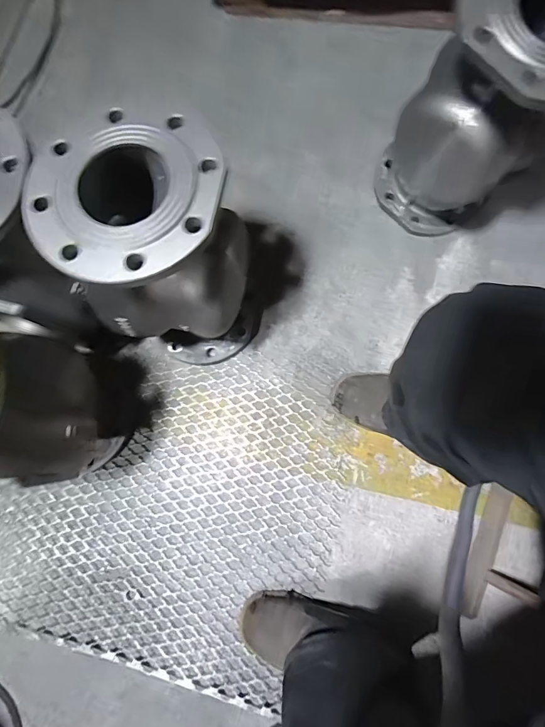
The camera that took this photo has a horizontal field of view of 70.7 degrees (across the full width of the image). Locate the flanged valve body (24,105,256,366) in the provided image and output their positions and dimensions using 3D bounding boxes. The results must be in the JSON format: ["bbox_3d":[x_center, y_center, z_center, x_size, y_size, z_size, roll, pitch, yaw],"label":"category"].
[{"bbox_3d":[-0.143,-0.132,0.569,0.197,0.369,0.193,0,78,1],"label":"flanged valve body"}]

